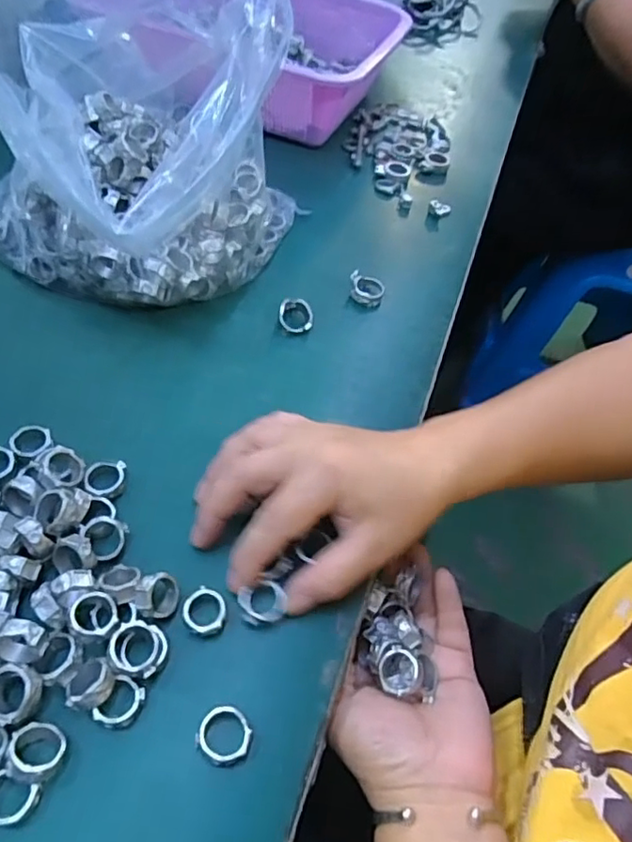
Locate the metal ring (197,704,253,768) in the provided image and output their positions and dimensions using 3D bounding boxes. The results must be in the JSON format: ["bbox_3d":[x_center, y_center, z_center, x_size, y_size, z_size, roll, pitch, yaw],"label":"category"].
[{"bbox_3d":[-0.040,0.139,0.255,0.023,0.006,0.022,5,53,-6],"label":"metal ring"}]

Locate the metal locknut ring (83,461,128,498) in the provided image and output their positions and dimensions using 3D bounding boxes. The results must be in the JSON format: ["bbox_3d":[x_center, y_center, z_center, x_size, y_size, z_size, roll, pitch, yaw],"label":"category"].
[{"bbox_3d":[-0.118,0.032,0.323,0.020,0.008,0.022,5,53,-6],"label":"metal locknut ring"}]

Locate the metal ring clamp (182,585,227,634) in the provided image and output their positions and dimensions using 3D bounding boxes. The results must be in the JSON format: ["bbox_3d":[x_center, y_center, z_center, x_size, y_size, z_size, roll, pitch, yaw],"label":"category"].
[{"bbox_3d":[-0.055,0.095,0.286,0.020,0.008,0.022,5,53,-6],"label":"metal ring clamp"}]

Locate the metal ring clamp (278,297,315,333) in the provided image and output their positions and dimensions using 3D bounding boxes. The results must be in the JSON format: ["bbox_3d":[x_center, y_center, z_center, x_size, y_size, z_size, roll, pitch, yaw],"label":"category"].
[{"bbox_3d":[-0.014,-0.078,0.422,0.024,0.015,0.024,3,53,-3],"label":"metal ring clamp"}]

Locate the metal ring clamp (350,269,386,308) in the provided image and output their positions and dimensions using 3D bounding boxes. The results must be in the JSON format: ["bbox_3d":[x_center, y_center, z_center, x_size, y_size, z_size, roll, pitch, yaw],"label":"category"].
[{"bbox_3d":[0.041,-0.107,0.453,0.026,0.017,0.028,24,53,8],"label":"metal ring clamp"}]

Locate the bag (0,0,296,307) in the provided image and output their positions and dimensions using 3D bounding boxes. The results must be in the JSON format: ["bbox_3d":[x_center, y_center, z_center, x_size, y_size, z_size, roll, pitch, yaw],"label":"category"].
[{"bbox_3d":[-0.126,-0.230,0.428,0.228,0.177,0.247,26,52,10],"label":"bag"}]

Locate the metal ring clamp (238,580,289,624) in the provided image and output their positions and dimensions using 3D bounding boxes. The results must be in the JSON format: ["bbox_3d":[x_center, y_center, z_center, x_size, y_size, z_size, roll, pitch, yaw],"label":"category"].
[{"bbox_3d":[-0.028,0.091,0.291,0.023,0.005,0.020,-4,53,-8],"label":"metal ring clamp"}]

